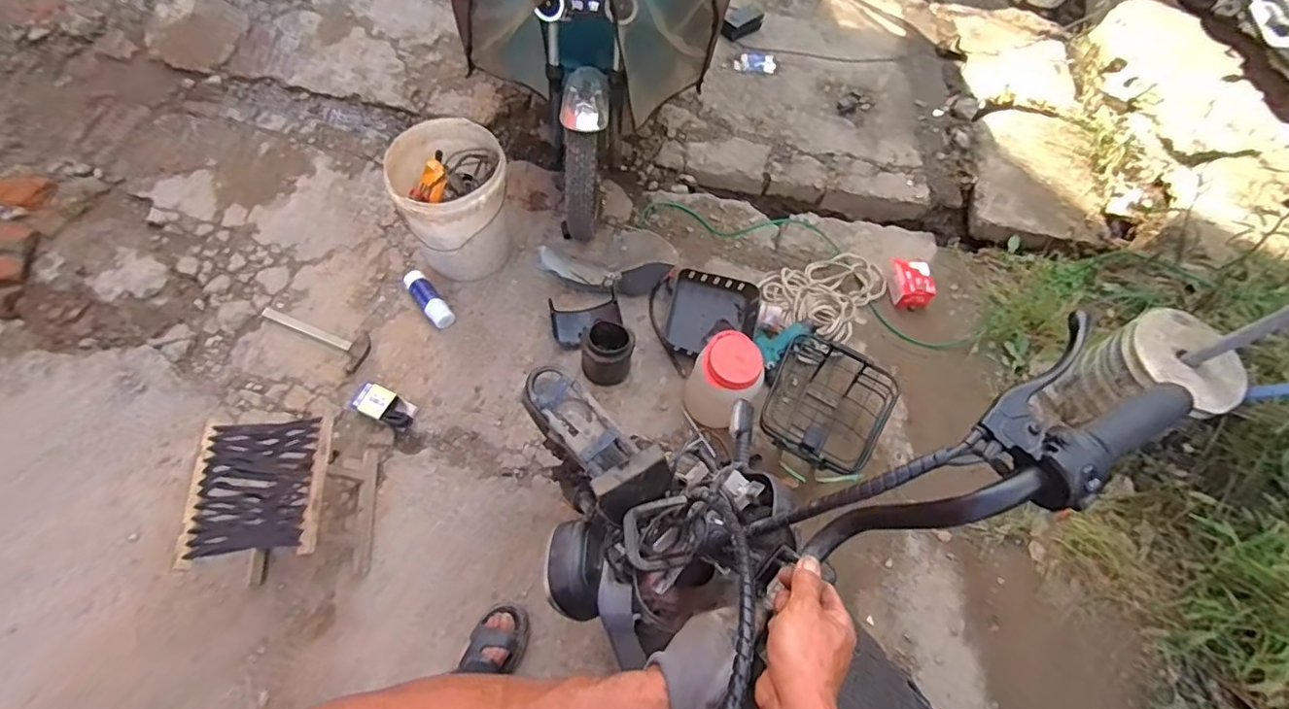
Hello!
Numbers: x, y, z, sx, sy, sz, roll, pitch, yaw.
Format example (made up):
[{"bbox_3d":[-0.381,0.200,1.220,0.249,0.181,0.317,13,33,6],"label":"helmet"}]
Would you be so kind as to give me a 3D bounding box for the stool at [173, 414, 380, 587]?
[{"bbox_3d":[-0.777,0.327,1.293,0.253,0.301,0.285,-5,63,-7],"label":"stool"}]

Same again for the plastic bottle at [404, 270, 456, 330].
[{"bbox_3d":[-0.620,-0.163,1.682,0.067,0.059,0.188,-37,81,-24],"label":"plastic bottle"}]

